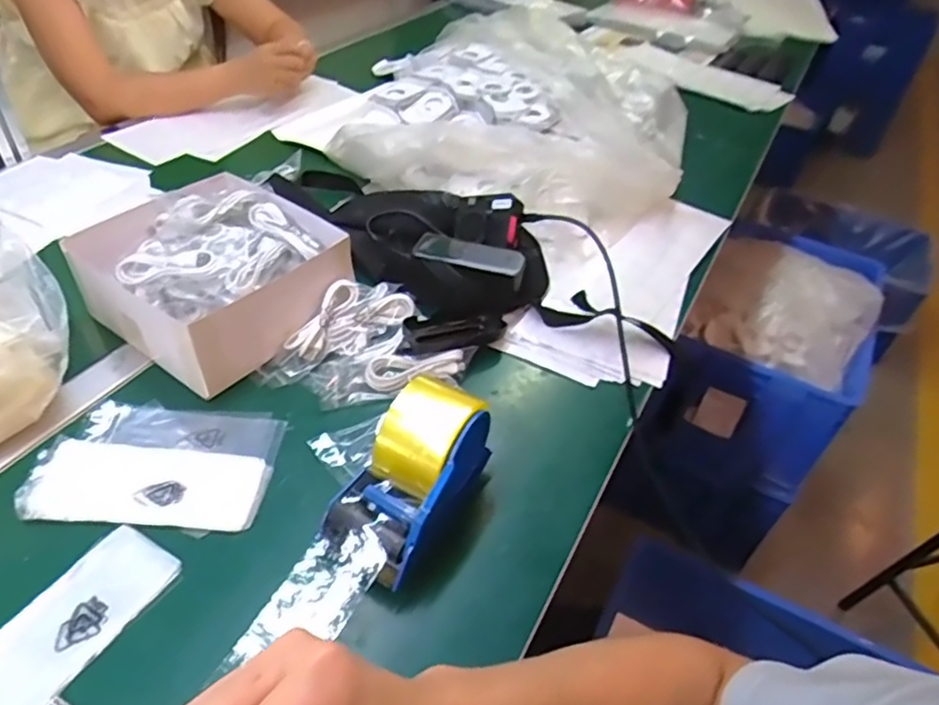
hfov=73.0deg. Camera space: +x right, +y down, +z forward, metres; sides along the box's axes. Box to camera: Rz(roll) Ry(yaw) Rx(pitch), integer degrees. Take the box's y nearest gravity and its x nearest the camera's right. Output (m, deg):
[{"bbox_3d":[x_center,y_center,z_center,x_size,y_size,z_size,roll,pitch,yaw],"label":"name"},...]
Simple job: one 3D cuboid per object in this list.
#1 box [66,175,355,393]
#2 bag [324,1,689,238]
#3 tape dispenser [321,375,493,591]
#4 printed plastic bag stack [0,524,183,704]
[{"bbox_3d":[-0.262,-0.086,0.663,0.216,0.084,0.210,28,48,20],"label":"box"},{"bbox_3d":[0.090,-0.404,1.046,0.532,0.096,0.583,20,45,12],"label":"bag"},{"bbox_3d":[-0.044,0.096,0.494,0.079,0.101,0.145,25,47,18],"label":"tape dispenser"},{"bbox_3d":[-0.286,0.196,0.432,0.071,0.004,0.171,25,47,17],"label":"printed plastic bag stack"}]

